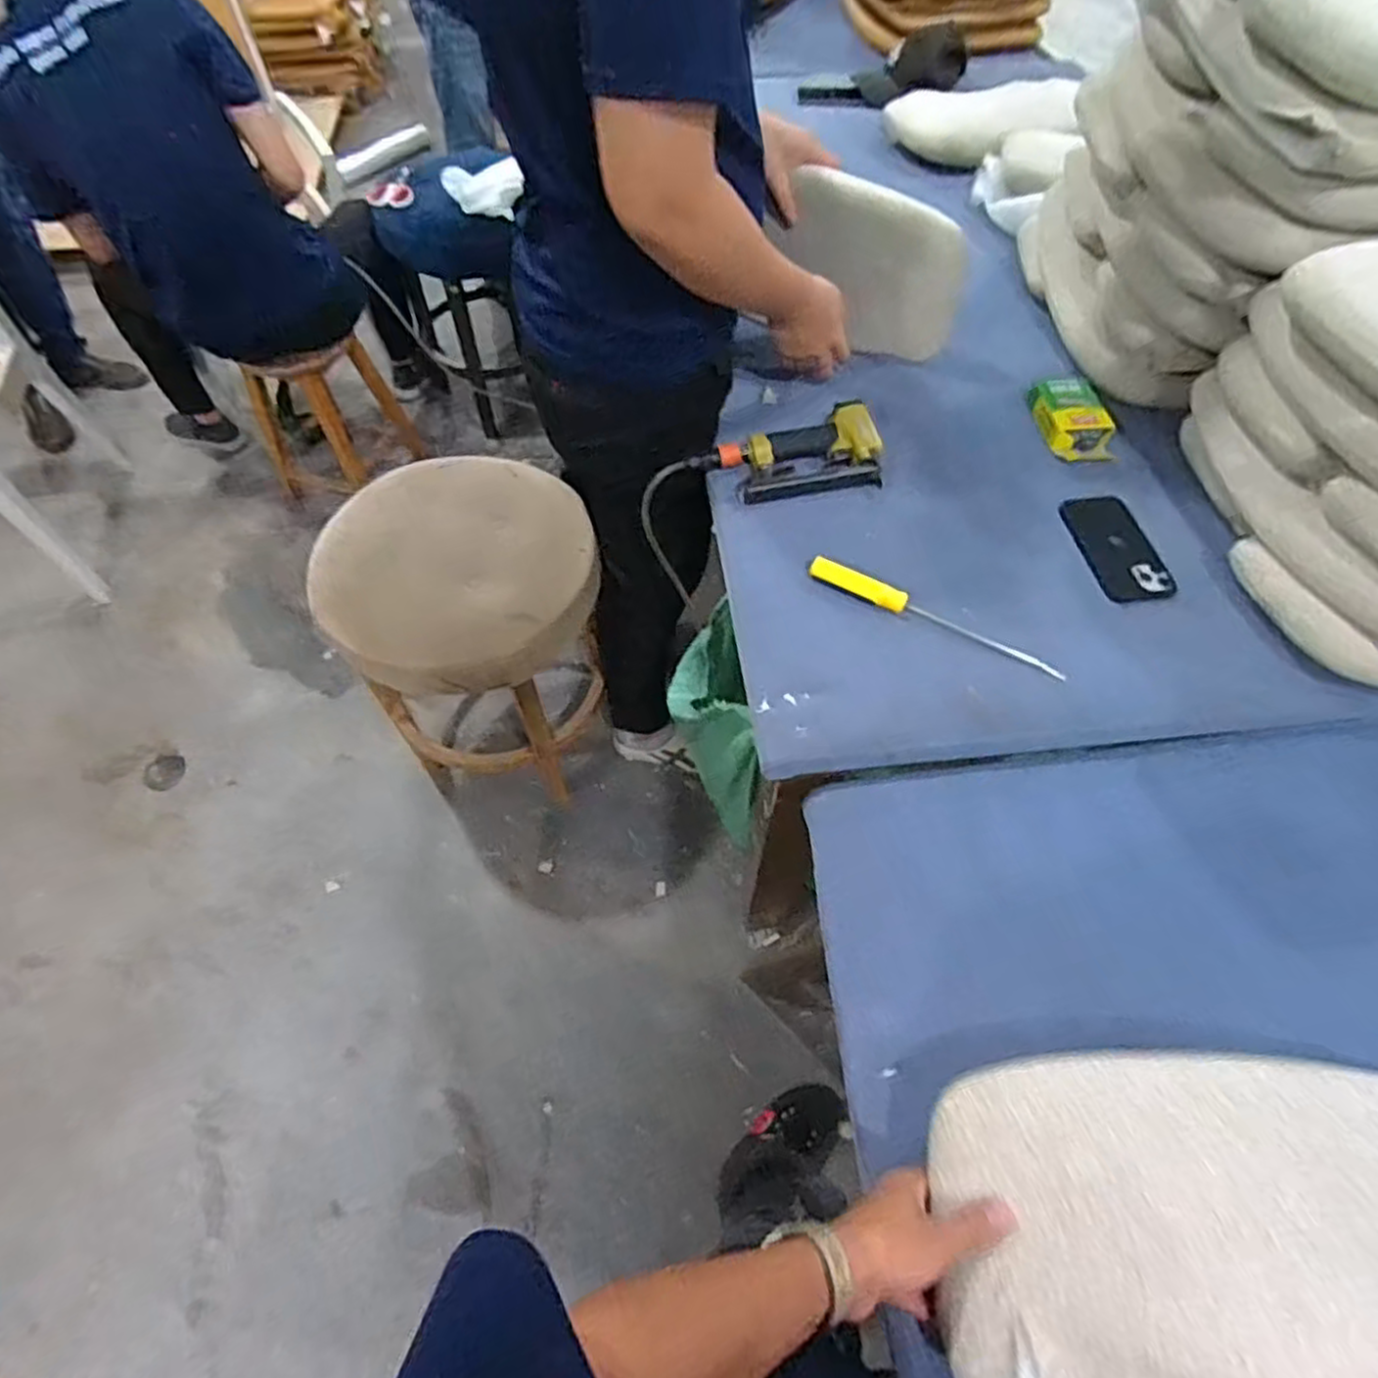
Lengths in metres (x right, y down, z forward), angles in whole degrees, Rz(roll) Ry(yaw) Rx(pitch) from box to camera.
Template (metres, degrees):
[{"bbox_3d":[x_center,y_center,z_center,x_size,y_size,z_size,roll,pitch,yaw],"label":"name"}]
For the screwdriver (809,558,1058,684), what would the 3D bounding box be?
[{"bbox_3d":[0.270,-0.078,0.808,0.290,0.035,0.027,25,61,15],"label":"screwdriver"}]

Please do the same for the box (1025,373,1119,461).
[{"bbox_3d":[0.528,-0.369,0.983,0.080,0.041,0.127,-10,58,-7],"label":"box"}]

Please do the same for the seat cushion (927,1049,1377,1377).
[{"bbox_3d":[0.389,0.386,0.495,0.416,0.069,0.234,1,60,-3],"label":"seat cushion"}]

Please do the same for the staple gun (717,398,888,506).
[{"bbox_3d":[0.149,-0.308,0.942,0.209,0.065,0.125,-6,58,-4],"label":"staple gun"}]

